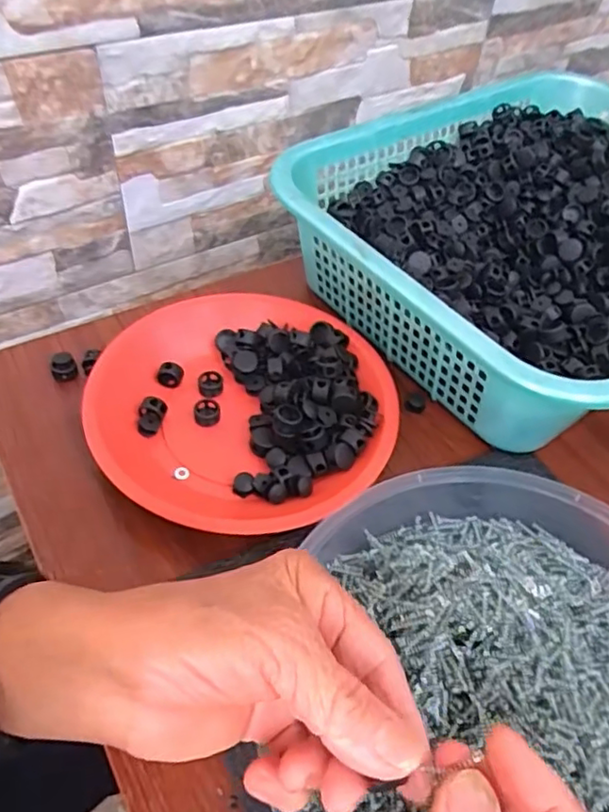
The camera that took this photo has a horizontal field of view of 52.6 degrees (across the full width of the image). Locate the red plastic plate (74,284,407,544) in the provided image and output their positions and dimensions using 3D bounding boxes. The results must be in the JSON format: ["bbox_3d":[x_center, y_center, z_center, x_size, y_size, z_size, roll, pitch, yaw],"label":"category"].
[{"bbox_3d":[-0.036,-0.004,0.409,0.184,0.034,0.178,2,51,-3],"label":"red plastic plate"}]

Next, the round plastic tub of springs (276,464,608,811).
[{"bbox_3d":[0.110,0.134,0.290,0.221,0.057,0.216,2,51,-3],"label":"round plastic tub of springs"}]

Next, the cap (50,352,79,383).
[{"bbox_3d":[-0.167,-0.027,0.427,0.017,0.018,0.013,-20,55,-20],"label":"cap"}]

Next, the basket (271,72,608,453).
[{"bbox_3d":[0.198,-0.139,0.488,0.383,0.088,0.294,-31,59,-27],"label":"basket"}]

